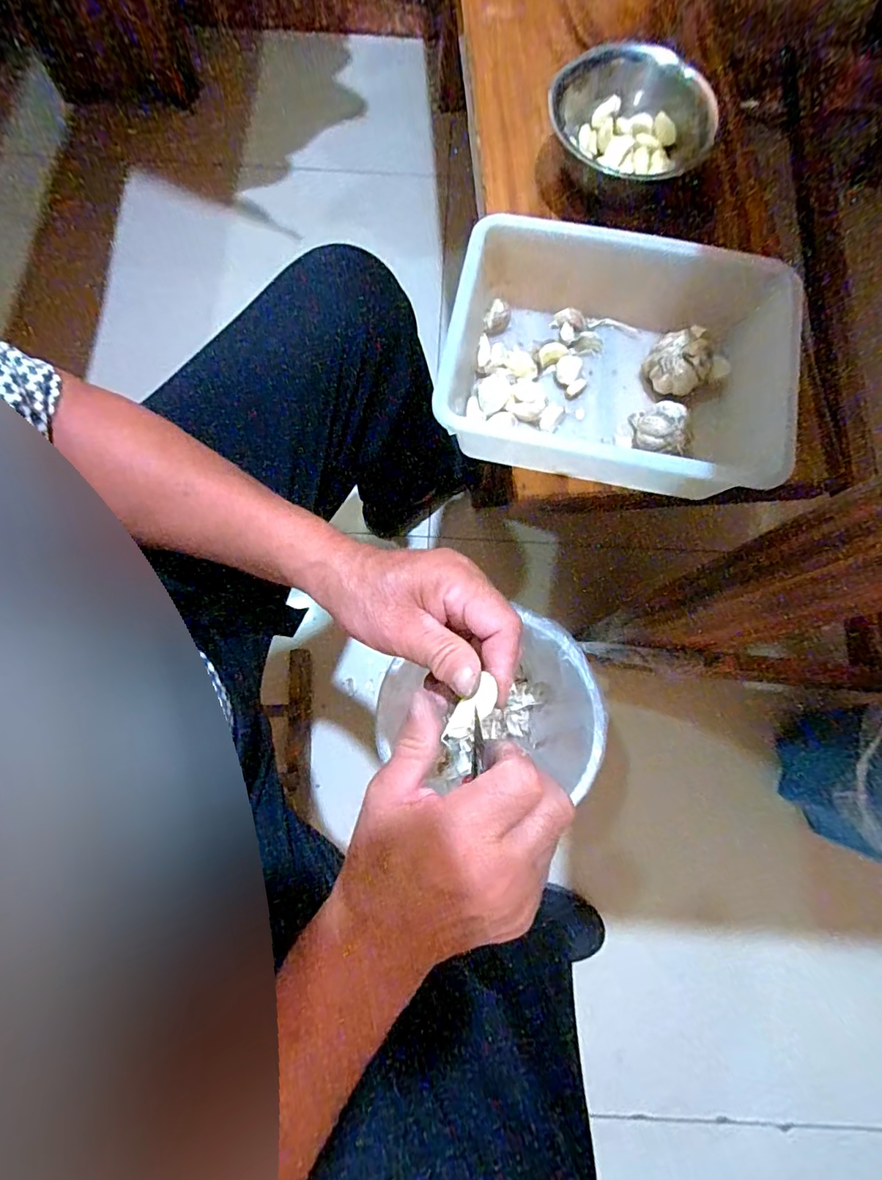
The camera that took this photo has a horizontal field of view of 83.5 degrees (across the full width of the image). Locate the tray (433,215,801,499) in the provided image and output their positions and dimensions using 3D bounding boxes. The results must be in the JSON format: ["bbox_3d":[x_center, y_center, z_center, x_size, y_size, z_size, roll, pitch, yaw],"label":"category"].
[{"bbox_3d":[0.146,-0.186,0.419,0.276,0.077,0.202,10,76,2],"label":"tray"}]

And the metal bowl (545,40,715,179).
[{"bbox_3d":[0.190,-0.462,0.489,0.149,0.073,0.149,0,76,-1],"label":"metal bowl"}]

